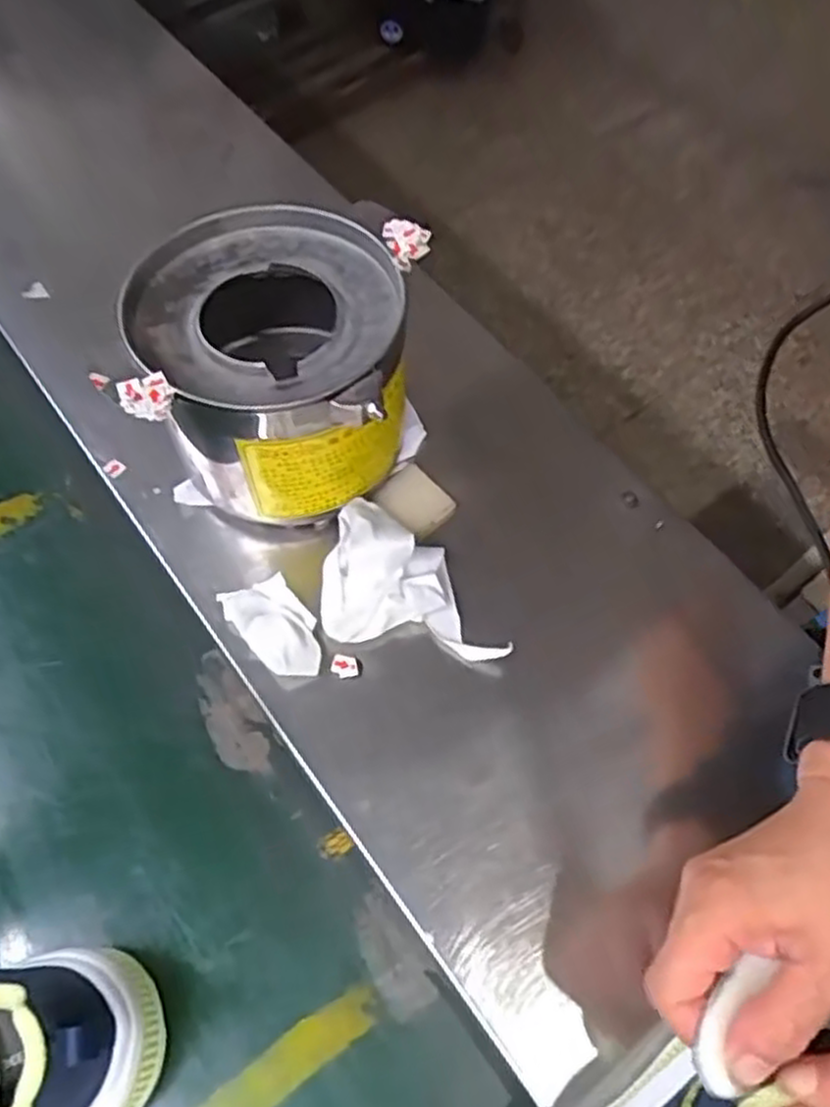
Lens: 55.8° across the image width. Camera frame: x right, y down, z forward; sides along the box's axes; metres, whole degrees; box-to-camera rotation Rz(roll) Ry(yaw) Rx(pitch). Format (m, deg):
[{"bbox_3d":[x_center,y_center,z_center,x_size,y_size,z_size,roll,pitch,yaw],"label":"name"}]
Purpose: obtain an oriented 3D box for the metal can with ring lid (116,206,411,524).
[{"bbox_3d":[-0.078,-0.104,0.442,0.132,0.112,0.142,2,59,-3],"label":"metal can with ring lid"}]

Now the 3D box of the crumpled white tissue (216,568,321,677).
[{"bbox_3d":[-0.073,0.040,0.425,0.037,0.015,0.061,-34,67,-21],"label":"crumpled white tissue"}]

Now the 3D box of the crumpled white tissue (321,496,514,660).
[{"bbox_3d":[0.000,0.014,0.436,0.100,0.031,0.077,8,59,1],"label":"crumpled white tissue"}]

